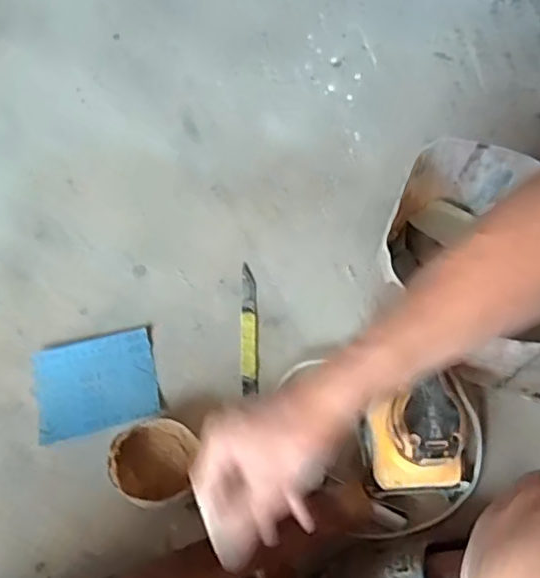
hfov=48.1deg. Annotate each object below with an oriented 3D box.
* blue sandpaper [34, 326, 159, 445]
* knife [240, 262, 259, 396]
[{"bbox_3d":[-0.205,0.111,0.712,0.137,0.008,0.113,-15,63,-7],"label":"blue sandpaper"},{"bbox_3d":[-0.027,0.048,0.753,0.021,0.006,0.172,-1,62,0],"label":"knife"}]

